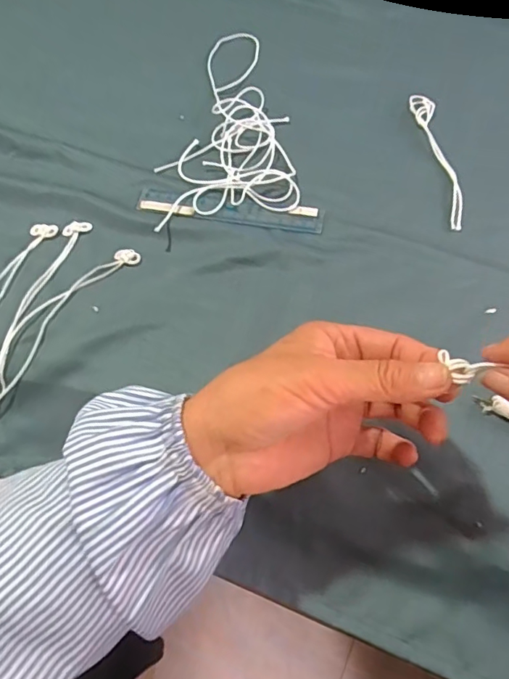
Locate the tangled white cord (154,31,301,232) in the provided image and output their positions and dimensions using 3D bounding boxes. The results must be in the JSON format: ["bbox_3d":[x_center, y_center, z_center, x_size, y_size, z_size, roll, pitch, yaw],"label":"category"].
[{"bbox_3d":[-0.029,-0.203,0.476,0.117,0.019,0.229,-6,65,0],"label":"tangled white cord"}]

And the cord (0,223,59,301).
[{"bbox_3d":[-0.195,-0.044,0.400,0.020,0.011,0.125,22,68,12],"label":"cord"}]

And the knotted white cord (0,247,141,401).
[{"bbox_3d":[-0.158,-0.003,0.382,0.033,0.011,0.192,29,69,15],"label":"knotted white cord"}]

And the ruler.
[{"bbox_3d":[-0.021,-0.110,0.436,0.156,0.007,0.027,9,63,6],"label":"ruler"}]

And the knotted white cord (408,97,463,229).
[{"bbox_3d":[0.159,-0.157,0.444,0.019,0.004,0.150,-7,65,0],"label":"knotted white cord"}]

